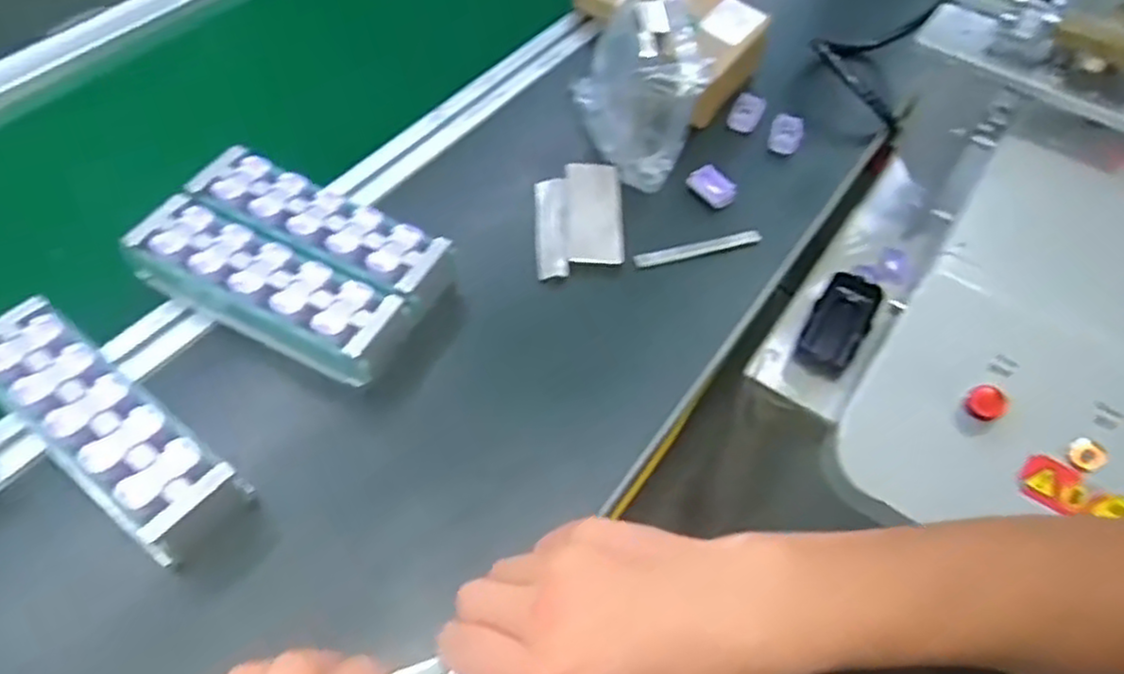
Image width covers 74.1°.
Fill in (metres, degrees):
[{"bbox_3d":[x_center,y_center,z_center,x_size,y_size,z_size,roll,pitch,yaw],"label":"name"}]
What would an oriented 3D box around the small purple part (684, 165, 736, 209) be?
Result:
[{"bbox_3d":[0.128,-0.128,0.627,0.028,0.008,0.040,-29,61,-23],"label":"small purple part"}]

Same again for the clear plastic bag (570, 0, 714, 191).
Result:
[{"bbox_3d":[0.066,-0.222,0.615,0.076,0.140,0.133,-17,56,-15],"label":"clear plastic bag"}]

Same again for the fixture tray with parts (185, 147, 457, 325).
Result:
[{"bbox_3d":[-0.175,-0.076,0.547,0.196,0.045,0.059,25,56,14],"label":"fixture tray with parts"}]

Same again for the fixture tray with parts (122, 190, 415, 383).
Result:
[{"bbox_3d":[-0.203,-0.033,0.513,0.193,0.044,0.064,25,56,14],"label":"fixture tray with parts"}]

